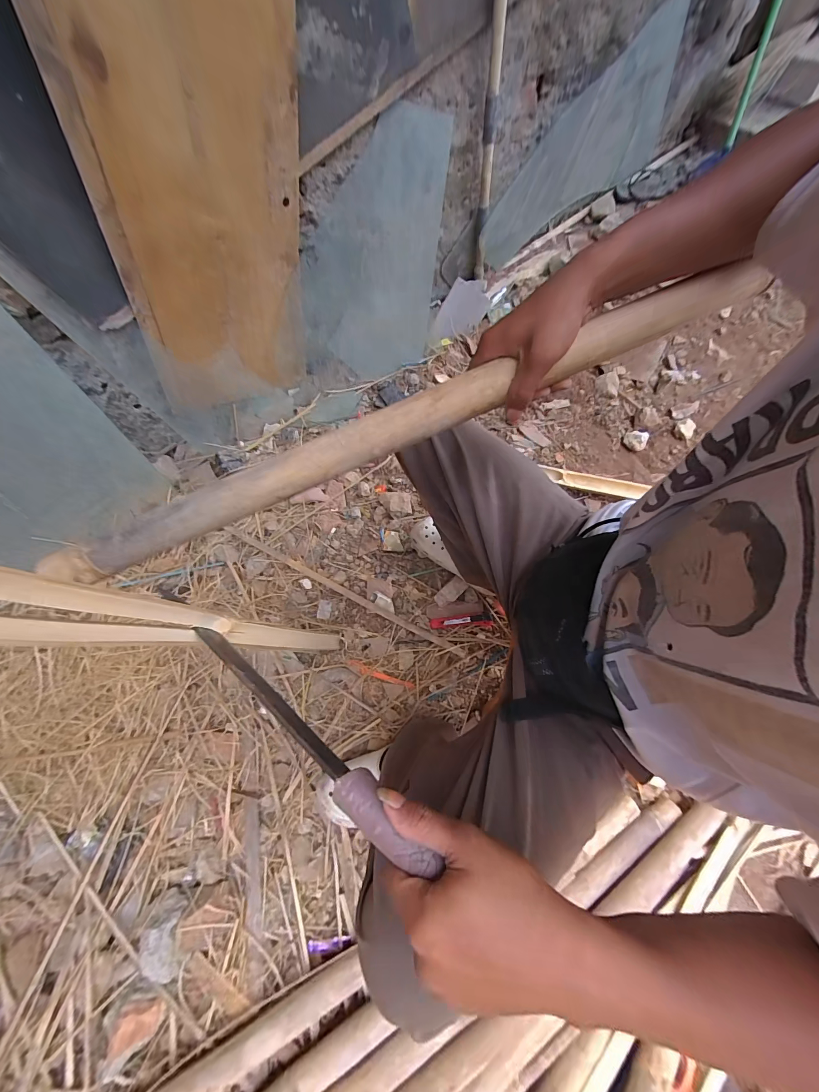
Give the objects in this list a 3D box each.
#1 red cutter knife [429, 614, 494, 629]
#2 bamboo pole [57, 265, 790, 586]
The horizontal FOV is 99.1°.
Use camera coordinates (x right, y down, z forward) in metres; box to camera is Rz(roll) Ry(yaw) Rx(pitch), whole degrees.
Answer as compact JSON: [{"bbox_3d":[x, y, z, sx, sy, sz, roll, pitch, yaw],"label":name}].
[{"bbox_3d":[0.121,0.177,0.822,0.143,0.021,0.027,-2,66,2],"label":"red cutter knife"},{"bbox_3d":[-0.009,-0.116,0.330,0.683,0.031,0.036,-23,67,0],"label":"bamboo pole"}]

